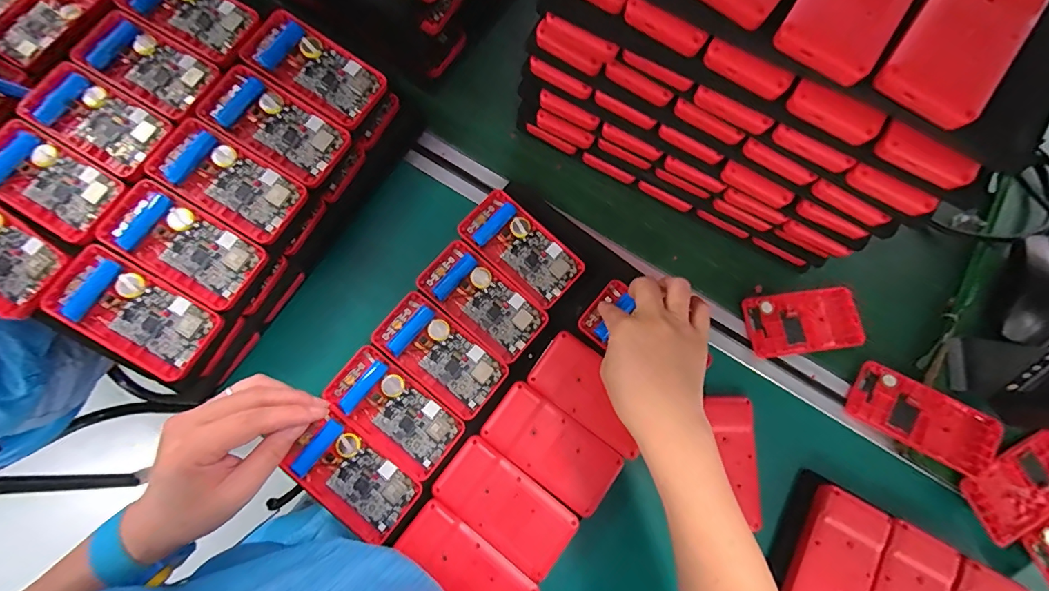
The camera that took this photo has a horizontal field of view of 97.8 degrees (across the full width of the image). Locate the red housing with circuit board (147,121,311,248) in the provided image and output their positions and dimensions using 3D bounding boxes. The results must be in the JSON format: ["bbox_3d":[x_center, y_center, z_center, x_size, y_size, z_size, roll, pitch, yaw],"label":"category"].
[{"bbox_3d":[-0.256,-0.099,0.395,0.120,0.018,0.063,31,77,4],"label":"red housing with circuit board"}]

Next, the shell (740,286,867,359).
[{"bbox_3d":[0.286,0.027,0.467,0.120,0.014,0.062,-7,77,-5],"label":"shell"}]

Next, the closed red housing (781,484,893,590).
[{"bbox_3d":[0.274,0.237,0.409,0.063,0.028,0.118,30,77,4],"label":"closed red housing"}]

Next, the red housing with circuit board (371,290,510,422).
[{"bbox_3d":[-0.078,0.055,0.424,0.120,0.010,0.062,39,78,6],"label":"red housing with circuit board"}]

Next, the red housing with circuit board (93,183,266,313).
[{"bbox_3d":[-0.284,-0.042,0.380,0.119,0.020,0.063,31,77,4],"label":"red housing with circuit board"}]

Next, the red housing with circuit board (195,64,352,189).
[{"bbox_3d":[-0.222,-0.152,0.409,0.120,0.019,0.062,32,77,4],"label":"red housing with circuit board"}]

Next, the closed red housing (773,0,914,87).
[{"bbox_3d":[0.219,-0.200,0.297,0.061,0.020,0.122,33,77,4],"label":"closed red housing"}]

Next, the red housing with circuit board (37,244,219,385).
[{"bbox_3d":[-0.312,0.015,0.366,0.116,0.021,0.064,30,77,4],"label":"red housing with circuit board"}]

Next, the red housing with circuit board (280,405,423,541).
[{"bbox_3d":[-0.149,0.158,0.396,0.109,0.011,0.063,38,81,6],"label":"red housing with circuit board"}]

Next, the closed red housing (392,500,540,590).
[{"bbox_3d":[-0.050,0.231,0.382,0.119,0.012,0.057,39,78,6],"label":"closed red housing"}]

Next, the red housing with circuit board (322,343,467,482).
[{"bbox_3d":[-0.117,0.104,0.411,0.121,0.010,0.062,39,78,6],"label":"red housing with circuit board"}]

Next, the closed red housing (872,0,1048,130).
[{"bbox_3d":[0.284,-0.170,0.294,0.062,0.021,0.121,35,77,5],"label":"closed red housing"}]

